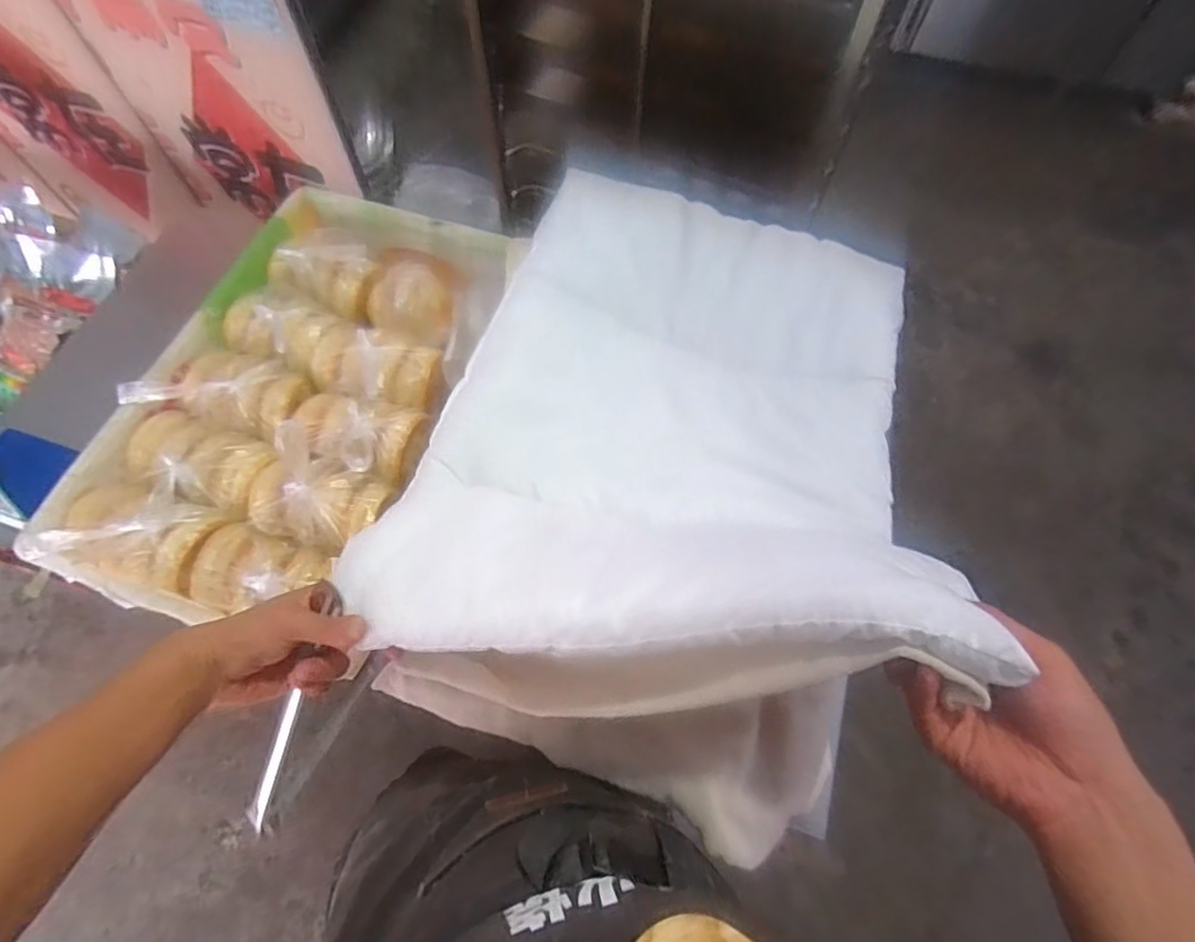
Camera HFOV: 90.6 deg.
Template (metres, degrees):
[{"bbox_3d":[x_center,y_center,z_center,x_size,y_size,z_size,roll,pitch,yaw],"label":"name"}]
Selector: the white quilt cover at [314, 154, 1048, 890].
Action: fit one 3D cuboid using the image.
[{"bbox_3d":[0.069,-0.072,0.560,0.462,0.294,0.659,18,66,7],"label":"white quilt cover"}]

